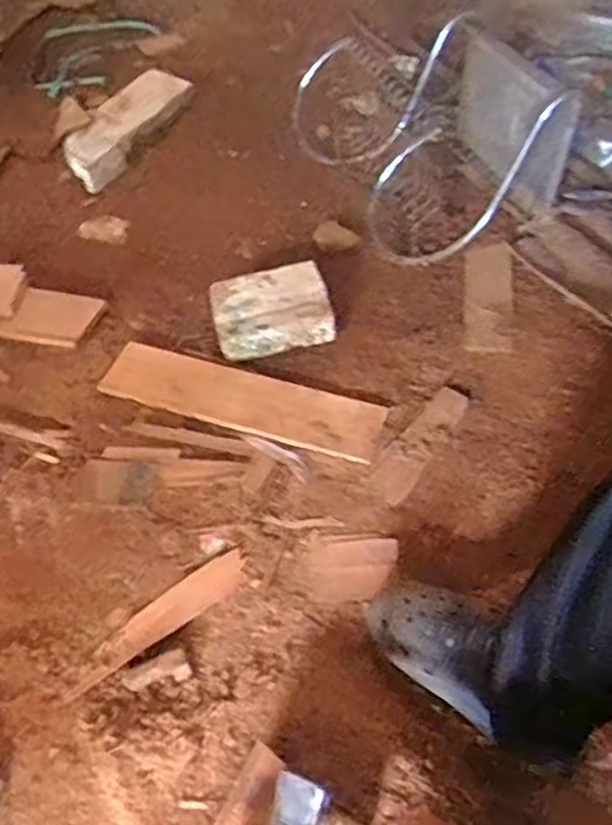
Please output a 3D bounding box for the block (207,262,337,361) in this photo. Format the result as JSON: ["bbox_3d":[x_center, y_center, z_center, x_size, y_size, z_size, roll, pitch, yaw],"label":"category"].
[{"bbox_3d":[-0.052,-0.154,1.115,0.176,0.068,0.123,-10,51,-7],"label":"block"}]

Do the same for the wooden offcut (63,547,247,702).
[{"bbox_3d":[-0.170,0.241,0.855,0.239,0.008,0.048,-31,56,-22],"label":"wooden offcut"}]

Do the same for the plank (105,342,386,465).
[{"bbox_3d":[-0.089,-0.025,1.045,0.396,0.014,0.110,15,52,14],"label":"plank"}]

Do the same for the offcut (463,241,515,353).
[{"bbox_3d":[0.298,-0.192,1.185,0.077,0.015,0.252,6,51,7],"label":"offcut"}]

